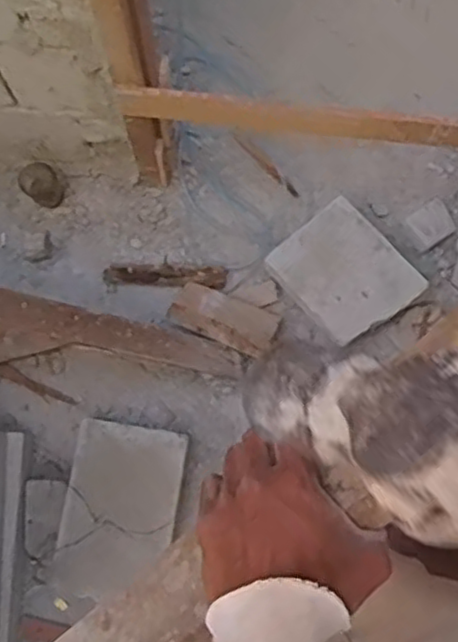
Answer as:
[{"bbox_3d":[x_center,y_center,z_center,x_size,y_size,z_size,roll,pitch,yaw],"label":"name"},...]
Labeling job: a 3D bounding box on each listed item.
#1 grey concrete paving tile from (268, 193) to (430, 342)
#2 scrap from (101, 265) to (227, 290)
[{"bbox_3d":[0.222,-0.093,1.340,0.207,0.056,0.244,-42,81,-8],"label":"grey concrete paving tile"},{"bbox_3d":[-0.127,-0.090,1.415,0.244,0.045,0.048,2,78,0],"label":"scrap"}]

